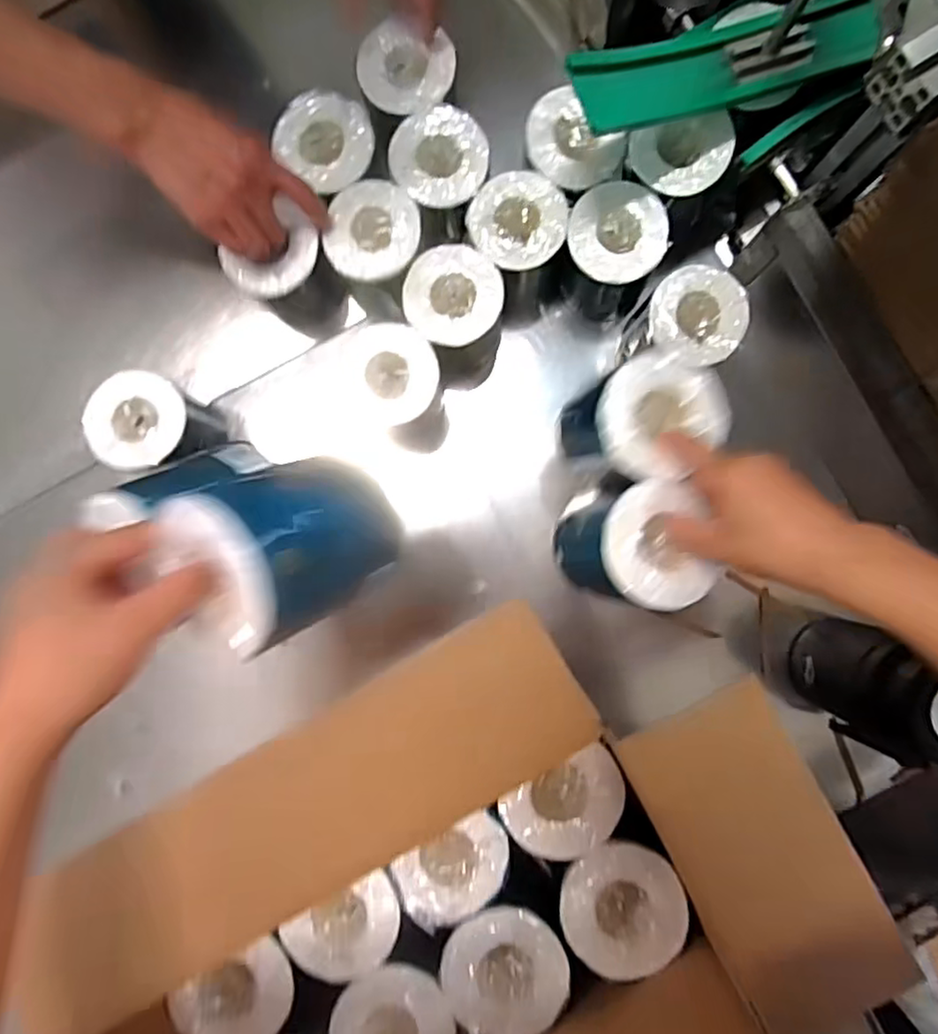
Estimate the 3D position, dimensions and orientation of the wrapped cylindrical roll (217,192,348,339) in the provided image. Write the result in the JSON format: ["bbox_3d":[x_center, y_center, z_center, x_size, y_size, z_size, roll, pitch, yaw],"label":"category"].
[{"bbox_3d":[-0.184,-0.245,0.678,0.091,0.127,0.089,0,88,-1],"label":"wrapped cylindrical roll"}]

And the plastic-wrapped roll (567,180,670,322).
[{"bbox_3d":[0.139,-0.263,0.661,0.088,0.121,0.091,0,88,-1],"label":"plastic-wrapped roll"}]

